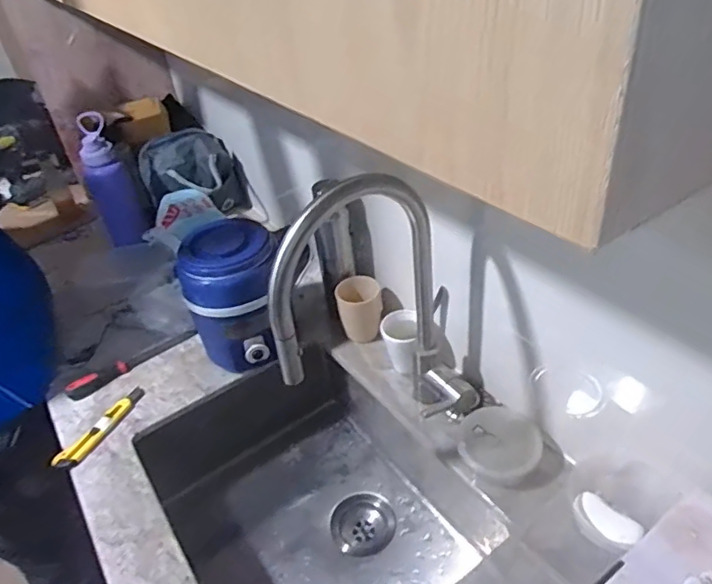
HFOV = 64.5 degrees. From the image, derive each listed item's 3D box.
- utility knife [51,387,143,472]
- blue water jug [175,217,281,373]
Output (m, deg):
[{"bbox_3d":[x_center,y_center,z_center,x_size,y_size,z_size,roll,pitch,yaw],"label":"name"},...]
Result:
[{"bbox_3d":[-0.414,0.219,0.924,0.029,0.020,0.175,14,43,25],"label":"utility knife"},{"bbox_3d":[-0.203,0.013,0.993,0.176,0.238,0.141,5,40,15],"label":"blue water jug"}]

